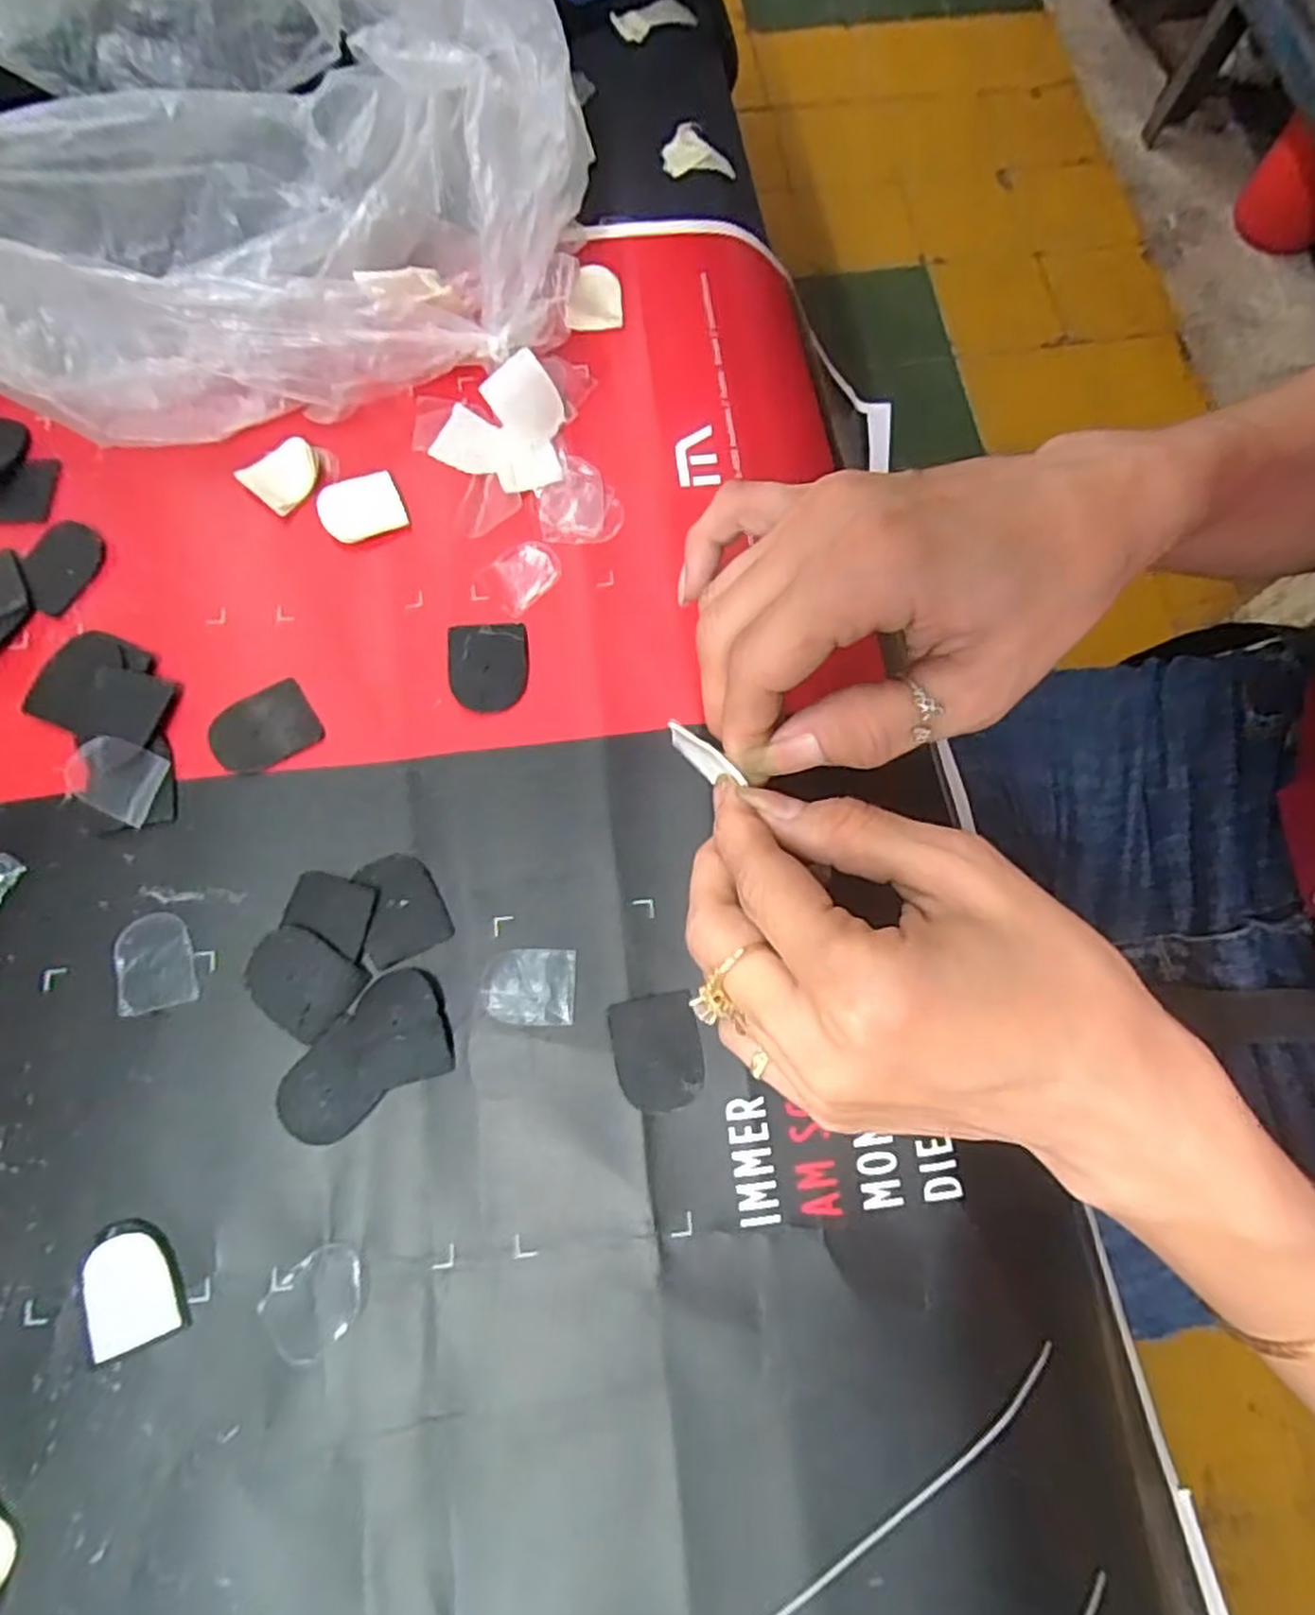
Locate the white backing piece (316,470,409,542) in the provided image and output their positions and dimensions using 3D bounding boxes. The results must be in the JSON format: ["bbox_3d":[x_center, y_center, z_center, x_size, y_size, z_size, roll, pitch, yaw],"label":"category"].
[{"bbox_3d":[-0.111,-0.112,0.281,0.029,0.008,0.022,-23,77,-8],"label":"white backing piece"}]

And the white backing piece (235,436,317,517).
[{"bbox_3d":[-0.141,-0.126,0.284,0.027,0.004,0.024,-37,87,-2],"label":"white backing piece"}]

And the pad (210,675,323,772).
[{"bbox_3d":[-0.137,-0.028,0.259,0.034,0.004,0.026,-32,78,-9],"label":"pad"}]

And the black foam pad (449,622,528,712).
[{"bbox_3d":[-0.061,-0.051,0.267,0.028,0.004,0.034,-4,75,-2],"label":"black foam pad"}]

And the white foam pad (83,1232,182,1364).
[{"bbox_3d":[-0.152,0.139,0.215,0.024,0.004,0.030,-22,76,-7],"label":"white foam pad"}]

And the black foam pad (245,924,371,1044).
[{"bbox_3d":[-0.114,0.054,0.237,0.035,0.004,0.028,35,77,8],"label":"black foam pad"}]

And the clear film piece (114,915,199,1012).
[{"bbox_3d":[-0.160,0.049,0.237,0.023,0.004,0.030,-14,76,-5],"label":"clear film piece"}]

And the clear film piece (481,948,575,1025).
[{"bbox_3d":[-0.041,0.057,0.239,0.029,0.004,0.023,1,75,-1],"label":"clear film piece"}]

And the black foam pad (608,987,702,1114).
[{"bbox_3d":[0.000,0.076,0.235,0.027,0.004,0.034,-10,75,-4],"label":"black foam pad"}]

